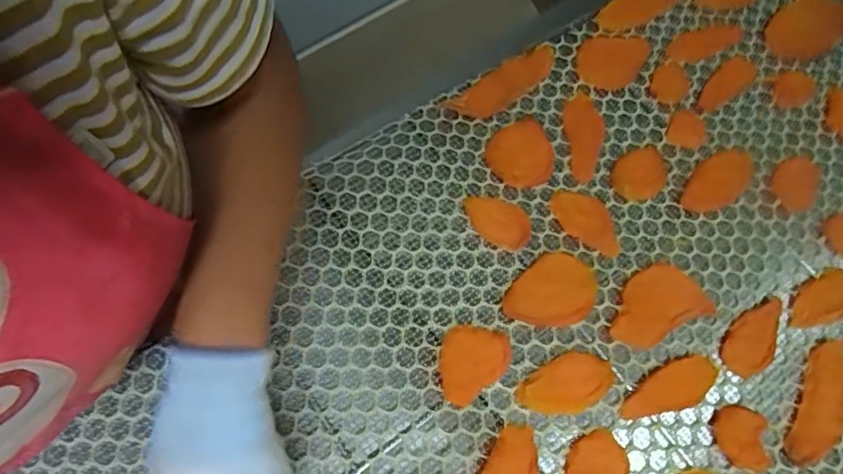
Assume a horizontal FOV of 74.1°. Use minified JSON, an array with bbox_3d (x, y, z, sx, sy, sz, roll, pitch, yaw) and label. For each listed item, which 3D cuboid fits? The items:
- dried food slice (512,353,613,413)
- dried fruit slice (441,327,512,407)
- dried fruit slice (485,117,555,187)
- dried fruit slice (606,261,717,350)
[{"bbox_3d":[0.130,0.131,0.494,0.089,0.015,0.044,-25,71,-13],"label":"dried food slice"},{"bbox_3d":[0.046,0.114,0.497,0.059,0.012,0.069,15,67,3],"label":"dried fruit slice"},{"bbox_3d":[0.107,-0.086,0.590,0.076,0.004,0.071,1,67,-3],"label":"dried fruit slice"},{"bbox_3d":[0.222,0.063,0.533,0.105,0.007,0.062,-24,70,-13],"label":"dried fruit slice"}]

